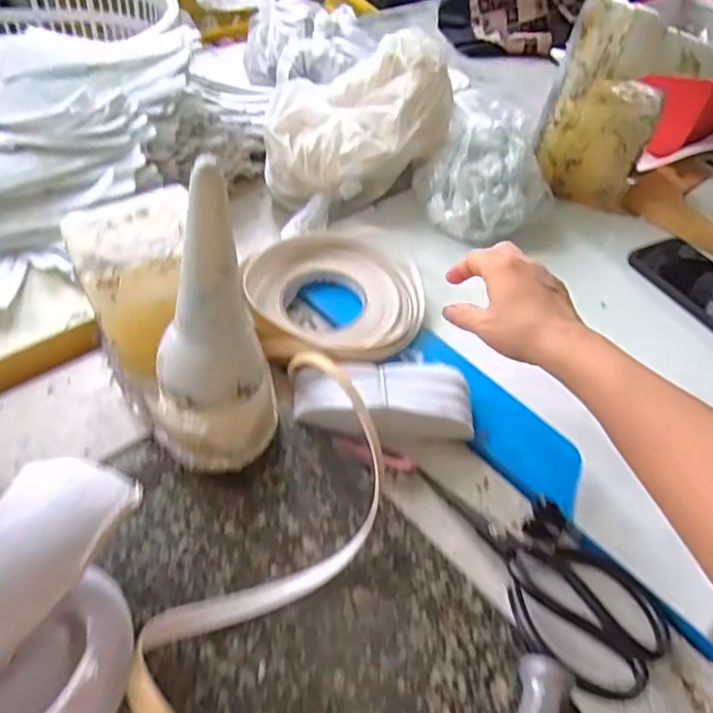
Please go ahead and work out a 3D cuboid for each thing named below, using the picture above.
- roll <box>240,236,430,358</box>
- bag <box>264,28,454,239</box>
[{"bbox_3d":[-0.012,-0.061,0.539,0.153,0.038,0.166,16,48,10],"label":"roll"},{"bbox_3d":[-0.017,-0.259,0.648,0.213,0.153,0.156,-27,55,-26],"label":"bag"}]

